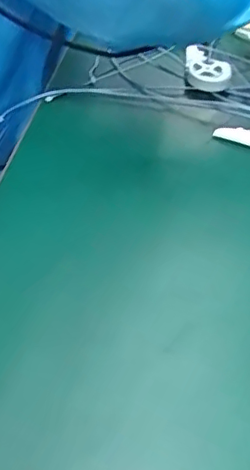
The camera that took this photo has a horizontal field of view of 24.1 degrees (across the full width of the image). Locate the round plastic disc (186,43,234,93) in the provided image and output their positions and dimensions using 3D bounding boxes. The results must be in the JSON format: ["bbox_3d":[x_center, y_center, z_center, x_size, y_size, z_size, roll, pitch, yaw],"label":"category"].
[{"bbox_3d":[0.083,-0.168,0.596,0.053,0.017,0.050,2,48,-3],"label":"round plastic disc"}]

